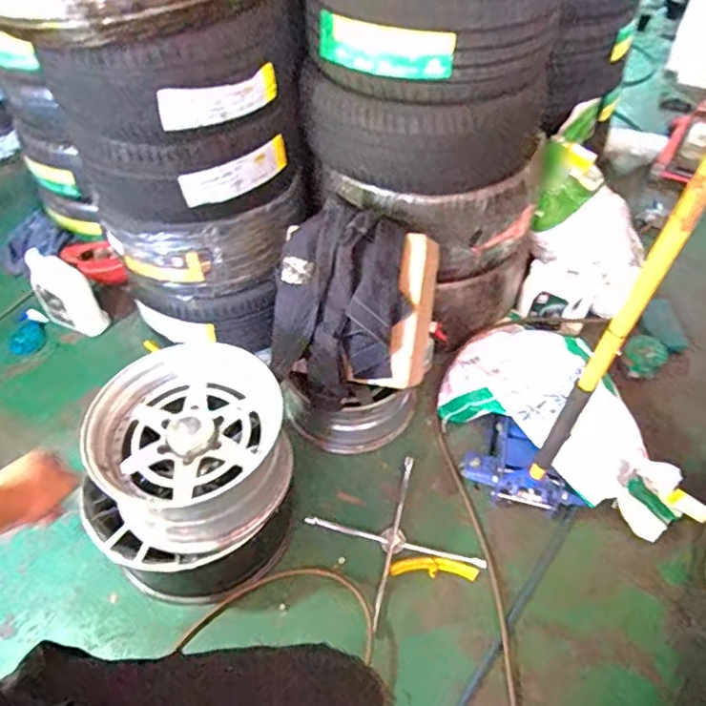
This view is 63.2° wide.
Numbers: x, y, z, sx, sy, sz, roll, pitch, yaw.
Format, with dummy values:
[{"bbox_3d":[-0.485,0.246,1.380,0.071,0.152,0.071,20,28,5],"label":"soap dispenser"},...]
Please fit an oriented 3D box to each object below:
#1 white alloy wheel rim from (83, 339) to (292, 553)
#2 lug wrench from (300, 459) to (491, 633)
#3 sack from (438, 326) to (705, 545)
[{"bbox_3d":[-0.381,0.213,1.403,0.426,0.236,0.462,-4,49,-1],"label":"white alloy wheel rim"},{"bbox_3d":[0.106,0.512,1.586,0.373,0.028,0.373,-23,52,-17],"label":"lug wrench"},{"bbox_3d":[0.673,0.168,1.693,0.761,0.270,0.457,34,58,27],"label":"sack"}]

